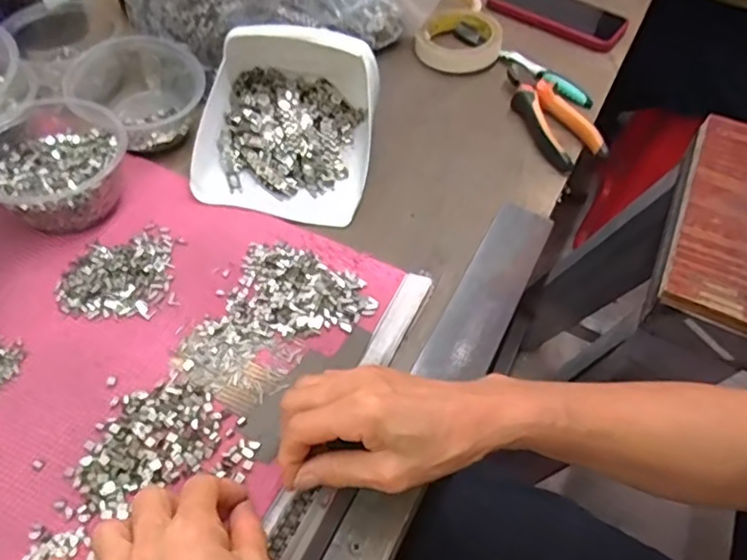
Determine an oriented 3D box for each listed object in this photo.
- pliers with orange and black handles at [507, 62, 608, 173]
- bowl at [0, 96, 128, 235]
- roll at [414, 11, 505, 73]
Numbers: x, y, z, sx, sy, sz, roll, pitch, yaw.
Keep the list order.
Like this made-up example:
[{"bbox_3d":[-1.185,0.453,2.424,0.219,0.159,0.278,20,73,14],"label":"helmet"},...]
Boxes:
[{"bbox_3d":[0.179,-0.178,0.618,0.058,0.024,0.159,-15,57,-15],"label":"pliers with orange and black handles"},{"bbox_3d":[-0.261,-0.093,0.485,0.114,0.058,0.111,2,55,-3],"label":"bowl"},{"bbox_3d":[0.099,-0.283,0.686,0.099,0.020,0.100,2,55,-3],"label":"roll"}]

